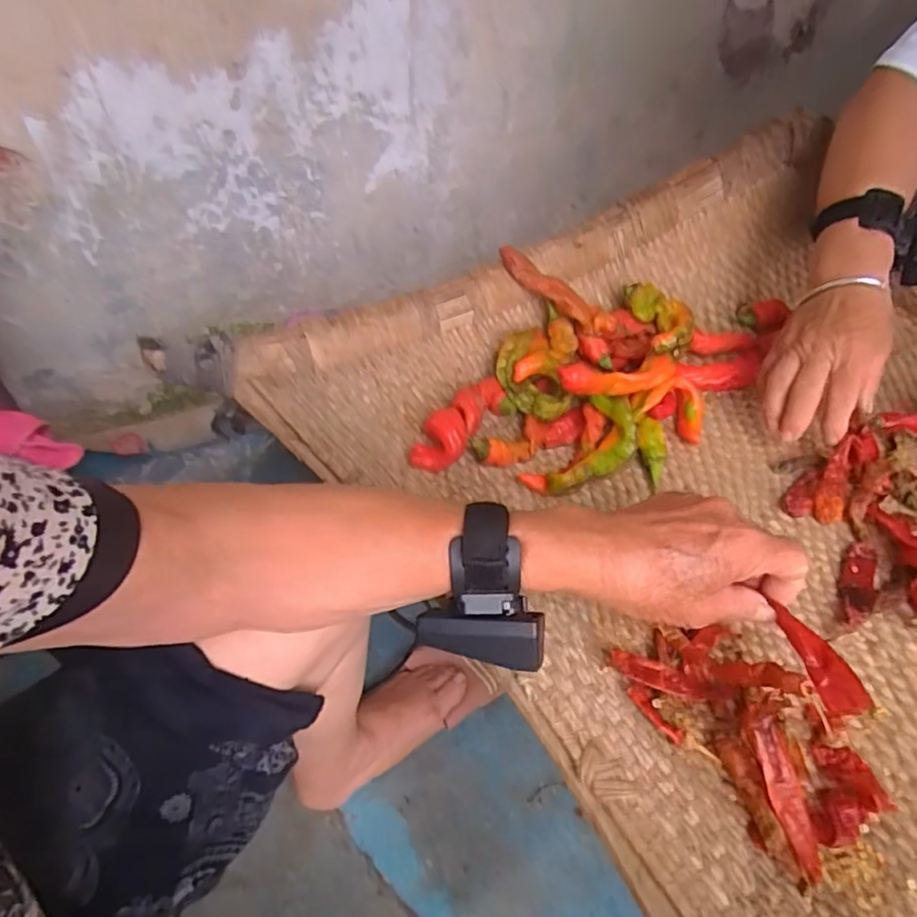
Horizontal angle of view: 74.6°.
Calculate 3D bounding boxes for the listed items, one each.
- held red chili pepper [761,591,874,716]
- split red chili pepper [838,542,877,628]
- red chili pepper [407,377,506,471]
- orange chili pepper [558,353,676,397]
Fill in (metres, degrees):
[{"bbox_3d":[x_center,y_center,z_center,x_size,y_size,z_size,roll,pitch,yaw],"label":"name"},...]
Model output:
[{"bbox_3d":[0.189,0.105,0.315,0.019,0.011,0.063,-9,38,-4],"label":"held red chili pepper"},{"bbox_3d":[0.269,0.085,0.405,0.020,0.008,0.071,19,51,20],"label":"split red chili pepper"},{"bbox_3d":[-0.002,-0.032,0.478,0.038,0.035,0.098,22,52,22],"label":"red chili pepper"},{"bbox_3d":[0.130,-0.065,0.489,0.118,0.032,0.021,-8,46,-23],"label":"orange chili pepper"}]

